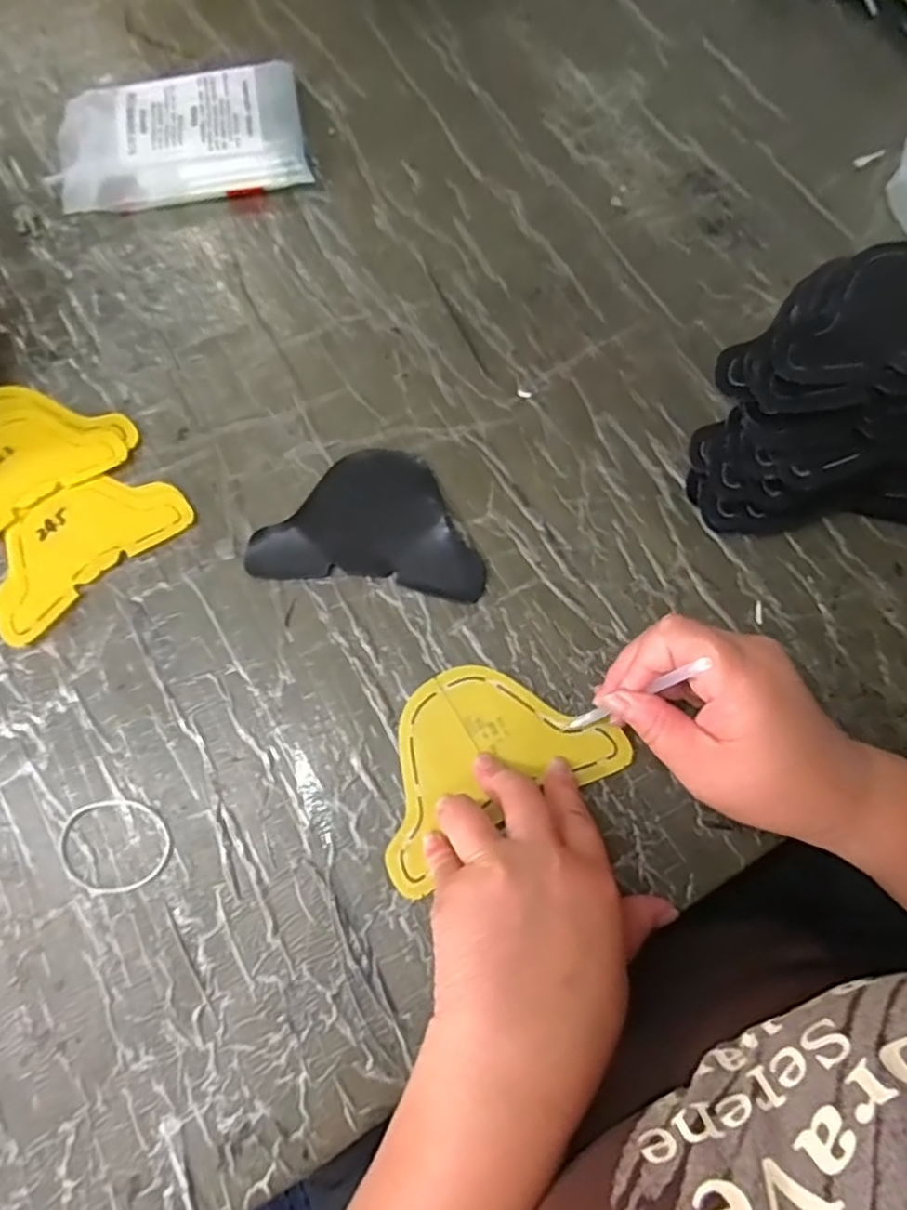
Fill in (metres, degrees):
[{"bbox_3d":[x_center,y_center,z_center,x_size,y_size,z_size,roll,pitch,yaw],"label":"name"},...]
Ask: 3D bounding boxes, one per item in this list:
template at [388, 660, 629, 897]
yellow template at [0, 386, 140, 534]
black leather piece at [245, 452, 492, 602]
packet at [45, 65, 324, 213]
[{"bbox_3d":[0.014,0.080,0.368,0.139,0.006,0.091,-30,75,-7],"label":"template"},{"bbox_3d":[-0.285,-0.097,0.433,0.142,0.005,0.095,-35,76,-9],"label":"yellow template"},{"bbox_3d":[-0.050,-0.054,0.417,0.140,0.005,0.089,7,74,3],"label":"black leather piece"},{"bbox_3d":[-0.199,-0.341,0.495,0.176,0.028,0.100,-11,74,-2],"label":"packet"}]

